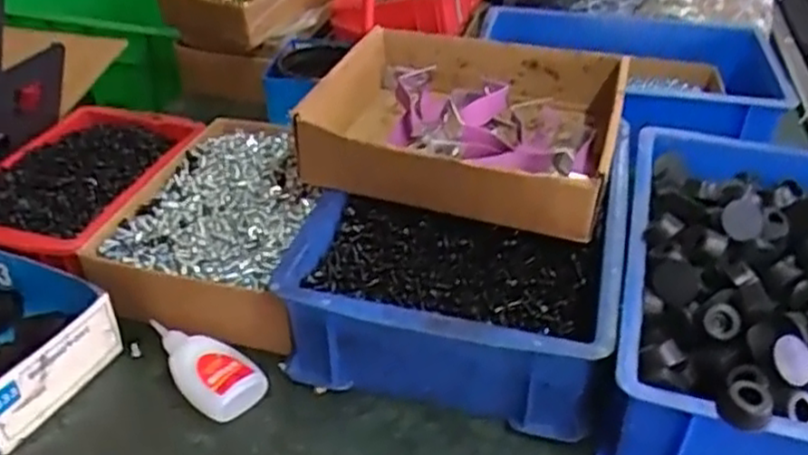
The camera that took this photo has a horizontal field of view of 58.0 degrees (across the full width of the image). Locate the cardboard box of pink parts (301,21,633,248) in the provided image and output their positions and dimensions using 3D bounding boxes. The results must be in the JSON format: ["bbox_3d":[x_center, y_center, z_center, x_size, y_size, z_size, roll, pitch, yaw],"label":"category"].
[{"bbox_3d":[0.048,-0.081,0.555,0.218,0.062,0.192,9,36,14],"label":"cardboard box of pink parts"}]

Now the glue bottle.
[{"bbox_3d":[-0.133,0.091,0.482,0.090,0.026,0.042,29,45,35],"label":"glue bottle"}]

